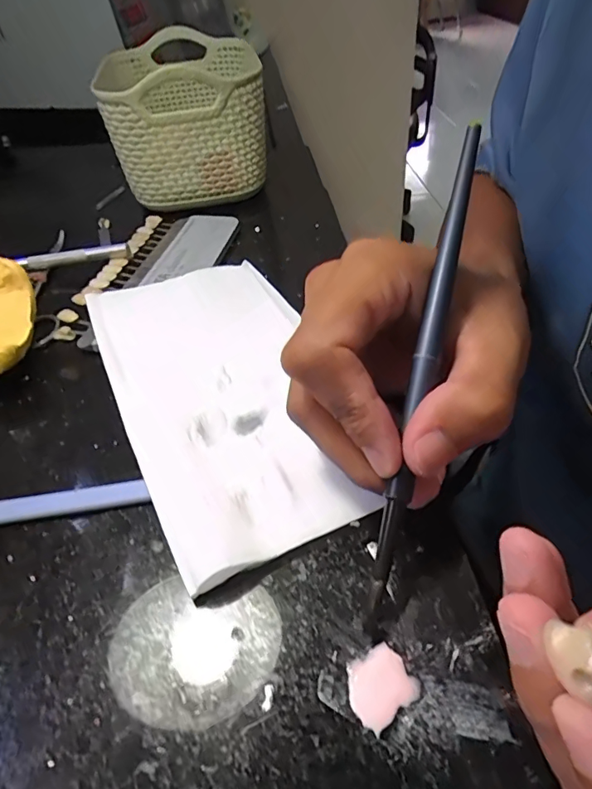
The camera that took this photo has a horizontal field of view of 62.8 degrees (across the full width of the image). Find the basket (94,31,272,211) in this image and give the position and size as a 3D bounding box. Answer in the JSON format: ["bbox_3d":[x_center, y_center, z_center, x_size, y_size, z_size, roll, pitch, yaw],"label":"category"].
[{"bbox_3d":[-0.087,-0.223,0.394,0.115,0.082,0.173,-7,45,-2],"label":"basket"}]

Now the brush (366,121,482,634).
[{"bbox_3d":[0.042,-0.011,0.157,0.007,0.008,0.169,12,82,14],"label":"brush"}]

